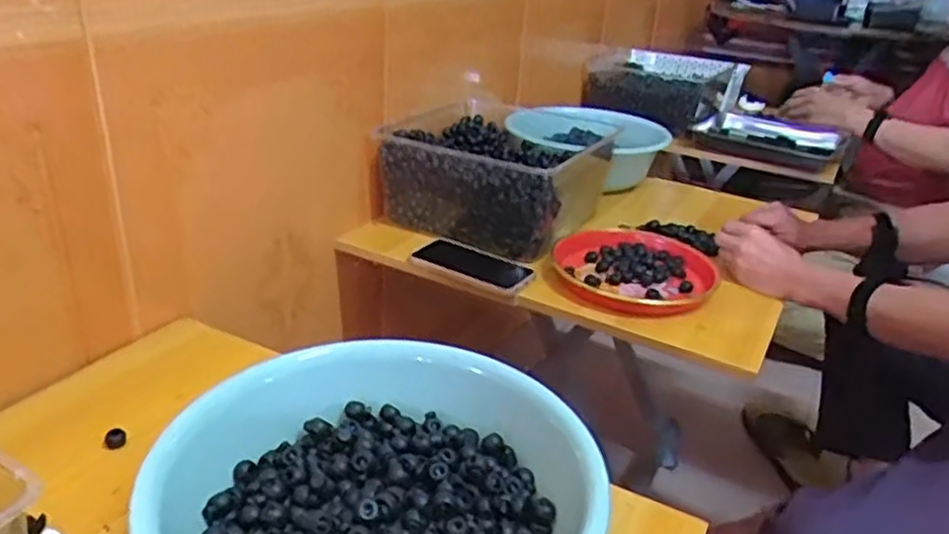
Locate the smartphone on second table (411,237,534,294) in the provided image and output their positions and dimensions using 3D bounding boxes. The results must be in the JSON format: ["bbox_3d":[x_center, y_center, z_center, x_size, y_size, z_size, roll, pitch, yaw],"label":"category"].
[{"bbox_3d":[-0.002,-0.005,0.949,0.156,0.009,0.083,17,29,24],"label":"smartphone on second table"}]

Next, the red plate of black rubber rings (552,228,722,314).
[{"bbox_3d":[0.213,0.002,0.949,0.209,0.028,0.205,10,27,11],"label":"red plate of black rubber rings"}]

